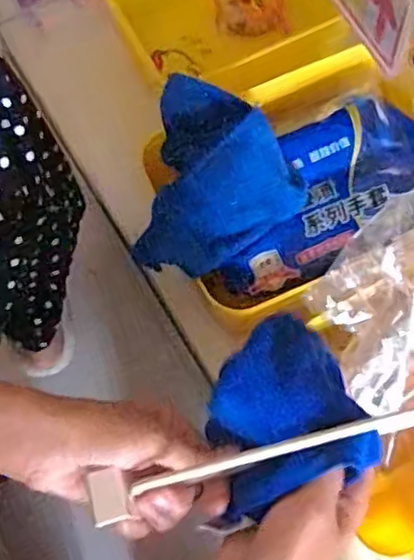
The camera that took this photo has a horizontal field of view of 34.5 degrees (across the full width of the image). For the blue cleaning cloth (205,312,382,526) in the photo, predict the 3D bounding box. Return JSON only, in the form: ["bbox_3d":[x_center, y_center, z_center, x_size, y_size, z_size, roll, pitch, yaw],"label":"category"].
[{"bbox_3d":[0.037,0.071,0.367,0.083,0.028,0.092,-22,74,-7],"label":"blue cleaning cloth"}]

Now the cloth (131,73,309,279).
[{"bbox_3d":[0.017,-0.092,0.600,0.135,0.053,0.173,8,73,3],"label":"cloth"}]

